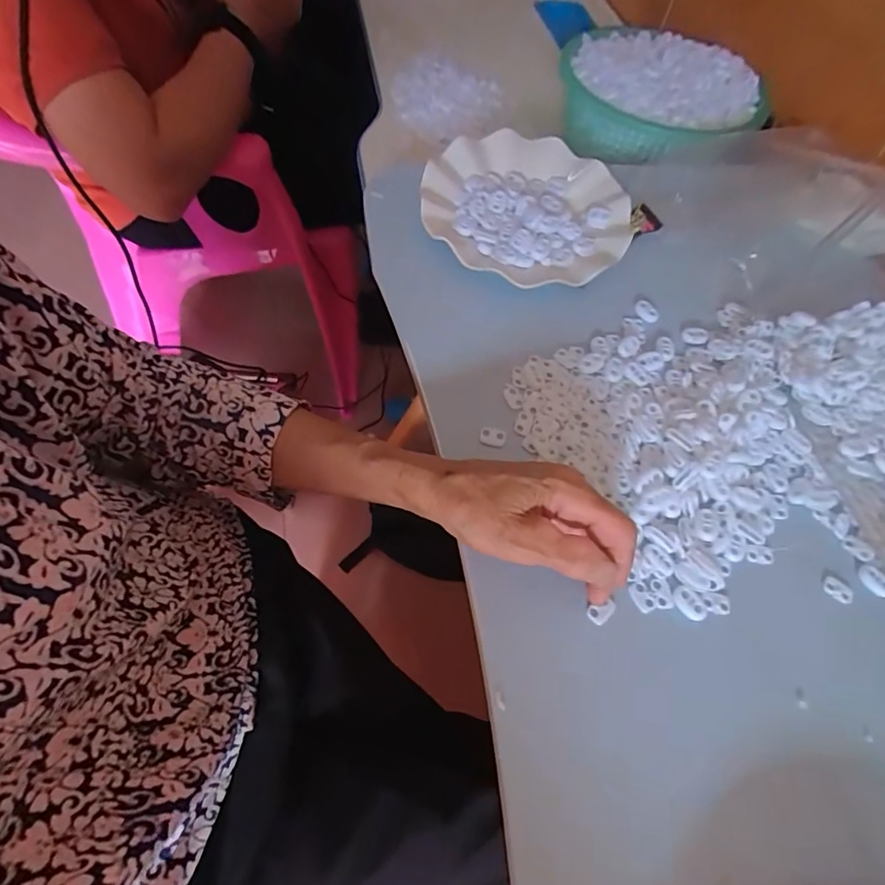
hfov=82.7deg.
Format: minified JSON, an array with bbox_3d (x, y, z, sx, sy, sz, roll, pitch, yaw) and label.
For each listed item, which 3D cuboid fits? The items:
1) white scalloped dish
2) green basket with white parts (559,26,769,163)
[{"bbox_3d":[0.073,-0.207,0.440,0.178,0.023,0.178,2,61,-3],"label":"white scalloped dish"},{"bbox_3d":[0.244,-0.392,0.575,0.196,0.066,0.243,8,60,0],"label":"green basket with white parts"}]

